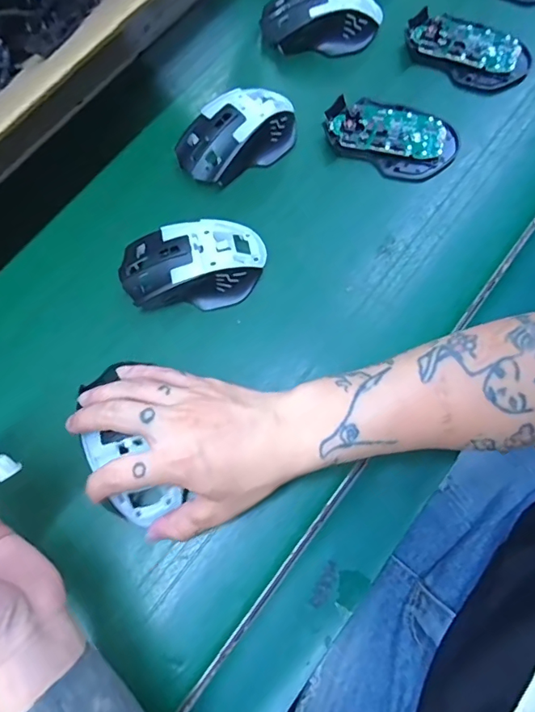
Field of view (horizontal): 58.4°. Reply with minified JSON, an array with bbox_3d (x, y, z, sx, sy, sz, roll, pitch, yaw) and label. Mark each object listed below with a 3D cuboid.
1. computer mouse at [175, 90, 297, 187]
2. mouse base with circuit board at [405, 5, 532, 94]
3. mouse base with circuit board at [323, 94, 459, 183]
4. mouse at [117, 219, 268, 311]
[{"bbox_3d":[-0.025,-0.198,0.419,0.111,0.034,0.064,-31,80,-9],"label":"computer mouse"},{"bbox_3d":[0.188,-0.291,0.450,0.114,0.014,0.065,36,78,10],"label":"mouse base with circuit board"},{"bbox_3d":[0.109,-0.199,0.427,0.114,0.016,0.068,30,77,9],"label":"mouse base with circuit board"},{"bbox_3d":[-0.059,-0.074,0.382,0.114,0.035,0.064,-8,78,-4],"label":"mouse"}]

